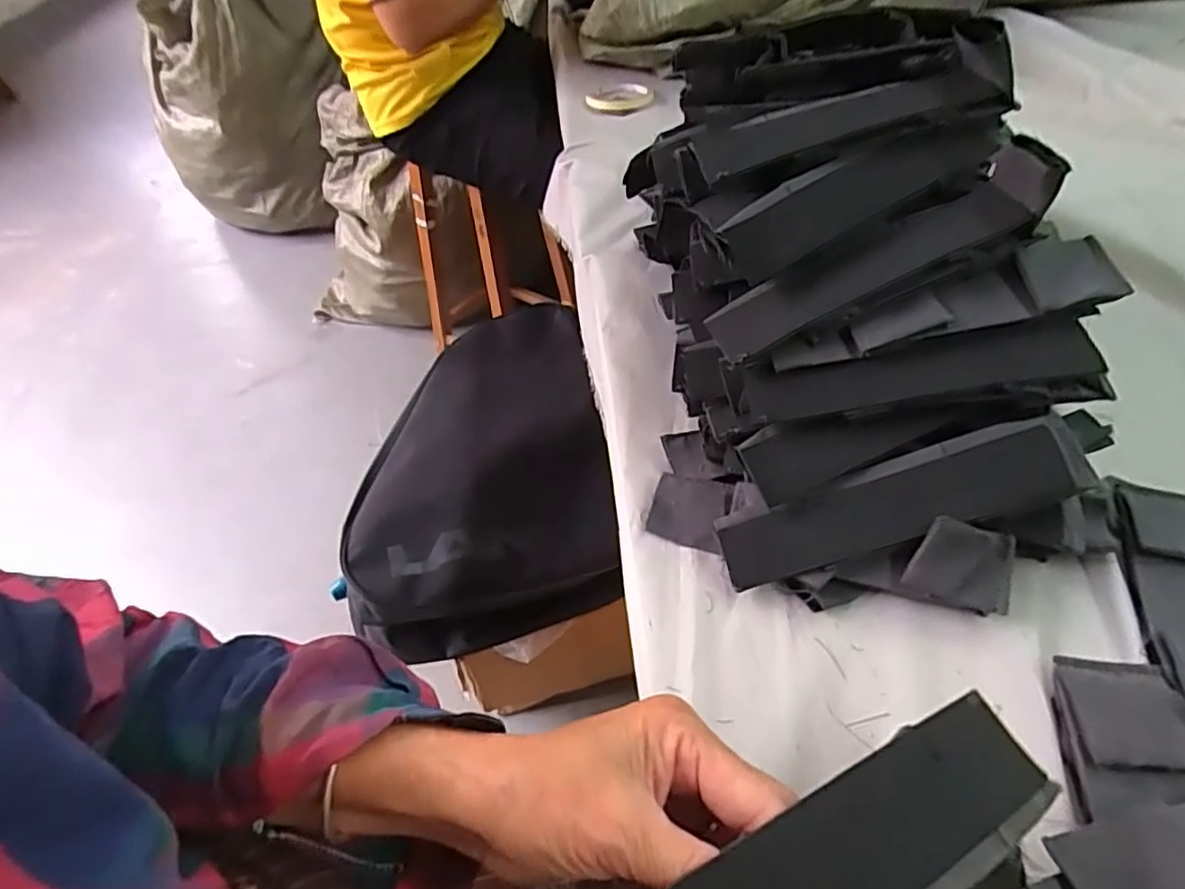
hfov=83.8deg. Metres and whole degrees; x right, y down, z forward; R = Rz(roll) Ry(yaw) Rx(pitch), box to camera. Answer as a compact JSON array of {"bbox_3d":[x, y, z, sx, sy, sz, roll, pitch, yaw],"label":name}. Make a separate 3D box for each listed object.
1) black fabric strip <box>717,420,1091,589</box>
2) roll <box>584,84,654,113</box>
[{"bbox_3d":[0.167,0.033,0.368,0.194,0.011,0.045,-19,69,9],"label":"black fabric strip"},{"bbox_3d":[0.035,-0.482,0.915,0.086,0.014,0.079,-7,47,0],"label":"roll"}]

